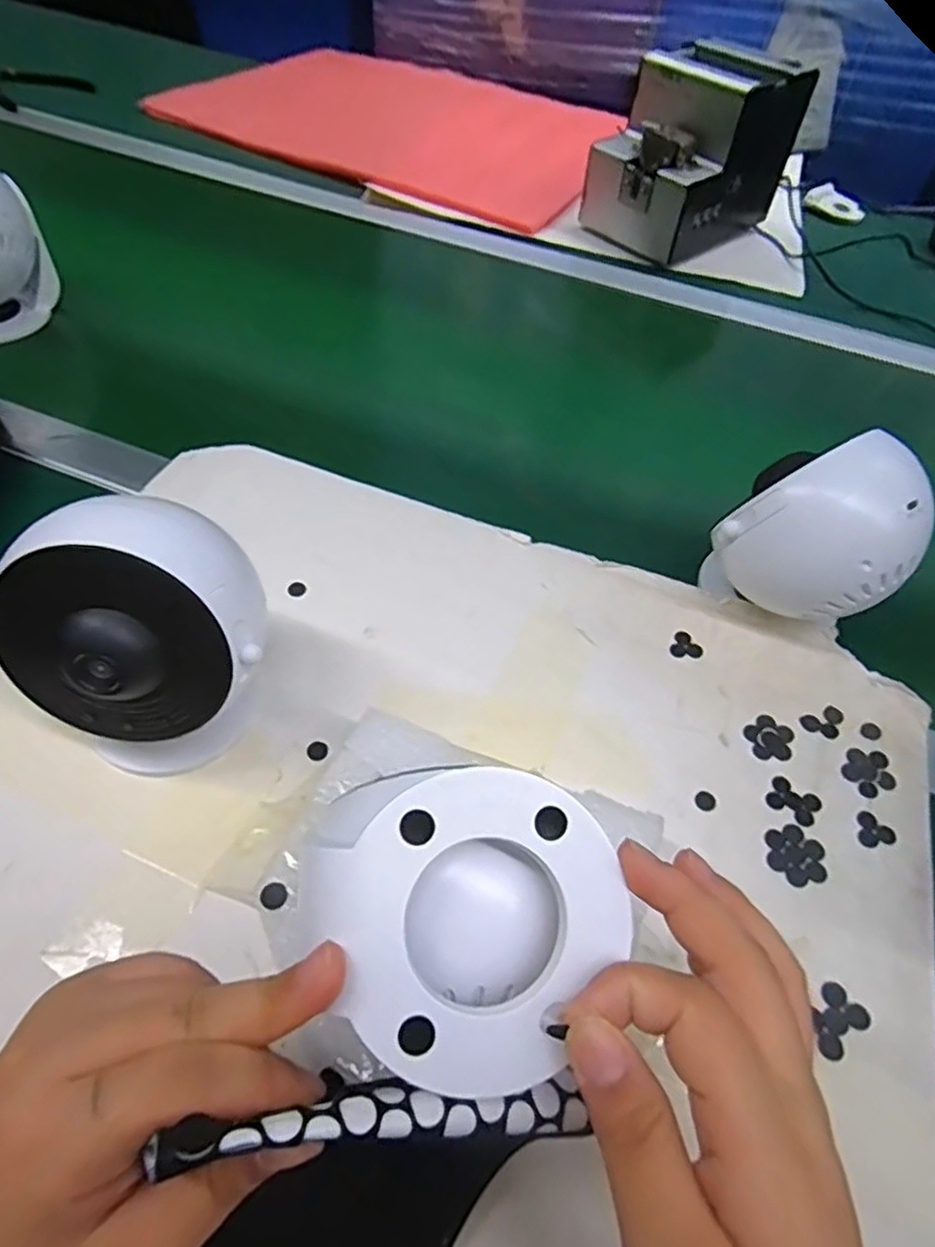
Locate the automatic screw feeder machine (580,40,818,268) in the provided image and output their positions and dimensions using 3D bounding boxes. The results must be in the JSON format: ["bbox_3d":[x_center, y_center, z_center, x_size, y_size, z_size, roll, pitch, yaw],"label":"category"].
[{"bbox_3d":[0.233,-0.482,0.705,0.183,0.156,0.128,-33,59,-29],"label":"automatic screw feeder machine"}]

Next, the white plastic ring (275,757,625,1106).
[{"bbox_3d":[0.000,0.084,0.200,0.085,0.020,0.084,-31,86,-15],"label":"white plastic ring"}]

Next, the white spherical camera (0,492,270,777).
[{"bbox_3d":[-0.139,0.014,0.297,0.088,0.123,0.080,2,49,-3],"label":"white spherical camera"}]

